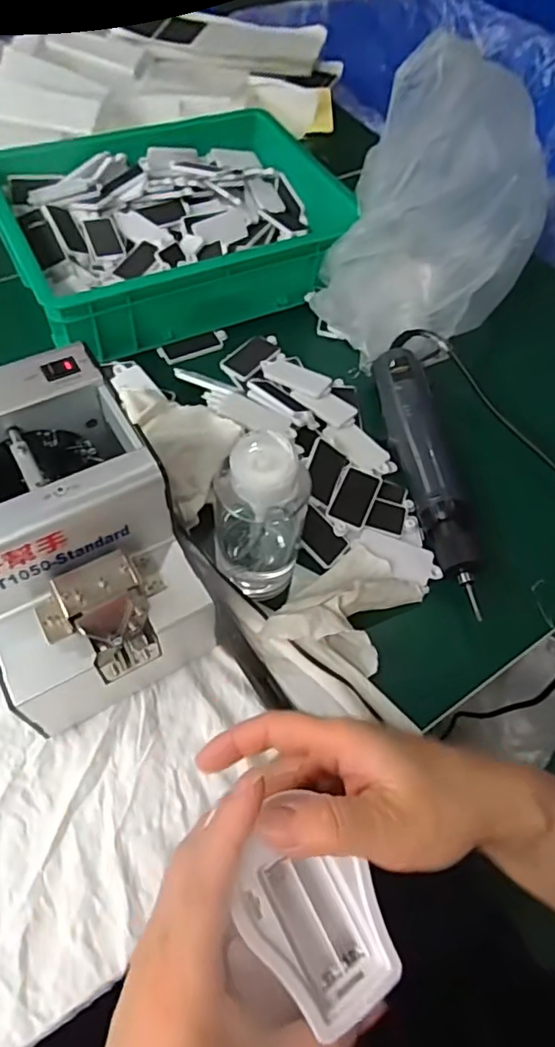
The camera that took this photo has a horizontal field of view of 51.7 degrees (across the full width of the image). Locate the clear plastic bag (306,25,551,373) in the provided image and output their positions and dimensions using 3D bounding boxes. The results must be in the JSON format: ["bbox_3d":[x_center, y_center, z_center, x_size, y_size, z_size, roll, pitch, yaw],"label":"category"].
[{"bbox_3d":[0.145,-0.274,0.517,0.176,0.208,0.117,-27,64,-19],"label":"clear plastic bag"}]

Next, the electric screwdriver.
[{"bbox_3d":[0.125,-0.052,0.486,0.042,0.031,0.251,-3,59,-6],"label":"electric screwdriver"}]

